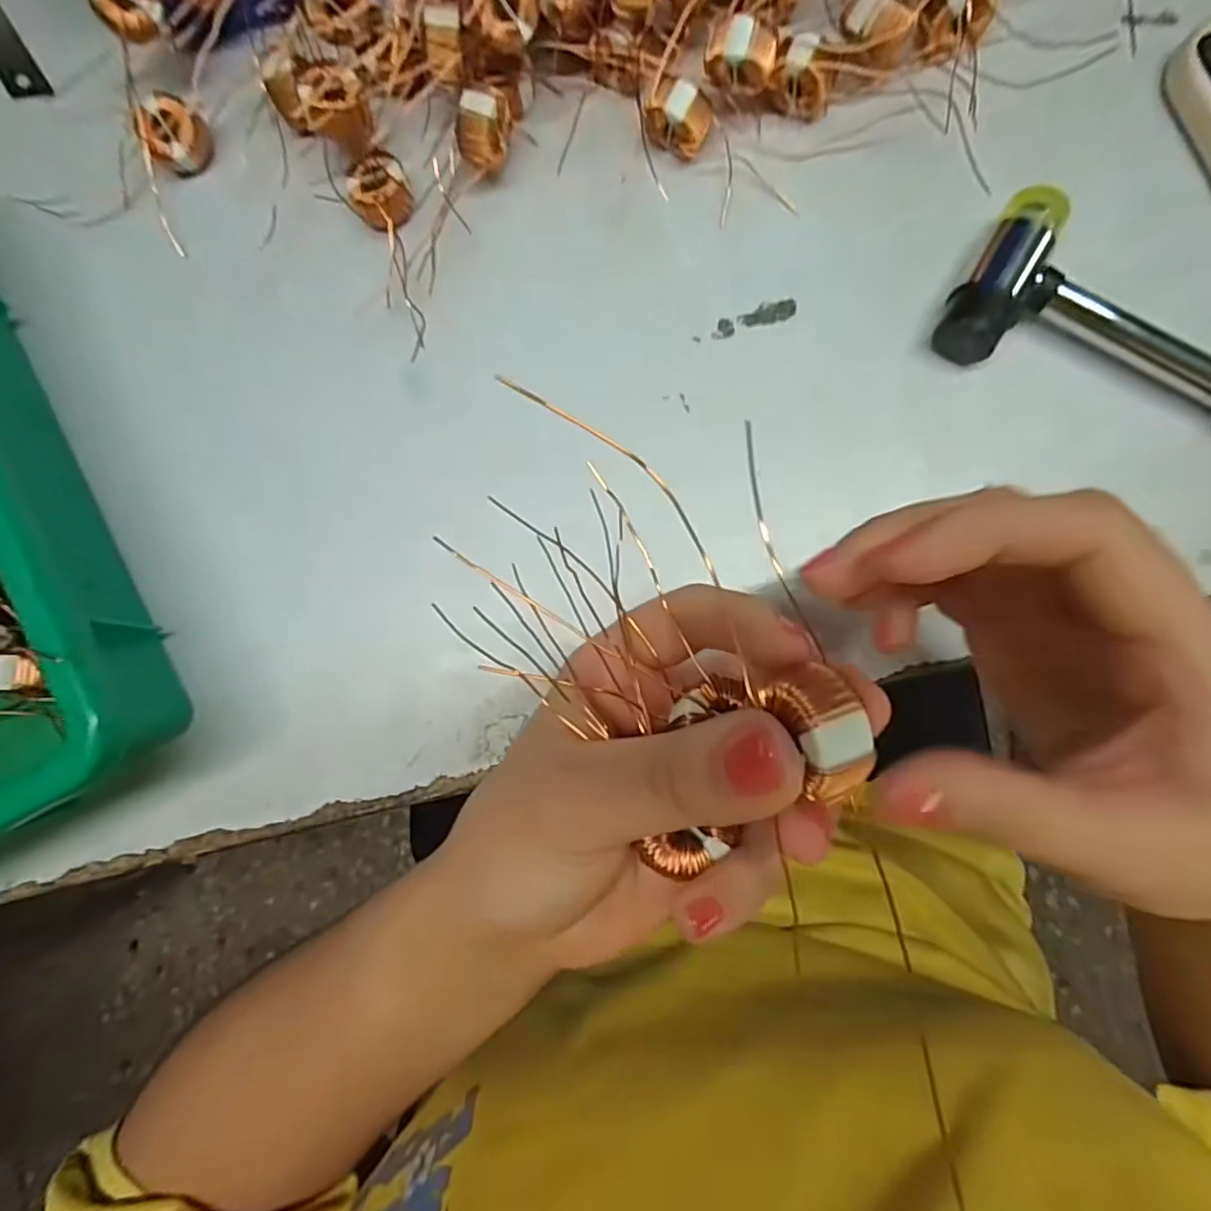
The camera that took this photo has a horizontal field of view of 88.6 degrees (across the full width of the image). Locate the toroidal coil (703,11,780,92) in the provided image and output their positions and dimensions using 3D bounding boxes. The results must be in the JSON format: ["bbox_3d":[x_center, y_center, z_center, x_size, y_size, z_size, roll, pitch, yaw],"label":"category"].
[{"bbox_3d":[0.049,-0.199,0.222,0.024,0.014,0.015,20,88,4],"label":"toroidal coil"}]

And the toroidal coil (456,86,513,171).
[{"bbox_3d":[-0.046,-0.180,0.236,0.016,0.023,0.023,13,88,4],"label":"toroidal coil"}]

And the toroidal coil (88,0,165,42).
[{"bbox_3d":[-0.177,-0.224,0.228,0.022,0.023,0.011,-42,43,2],"label":"toroidal coil"}]

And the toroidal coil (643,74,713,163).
[{"bbox_3d":[0.029,-0.186,0.238,0.023,0.020,0.014,20,88,4],"label":"toroidal coil"}]

